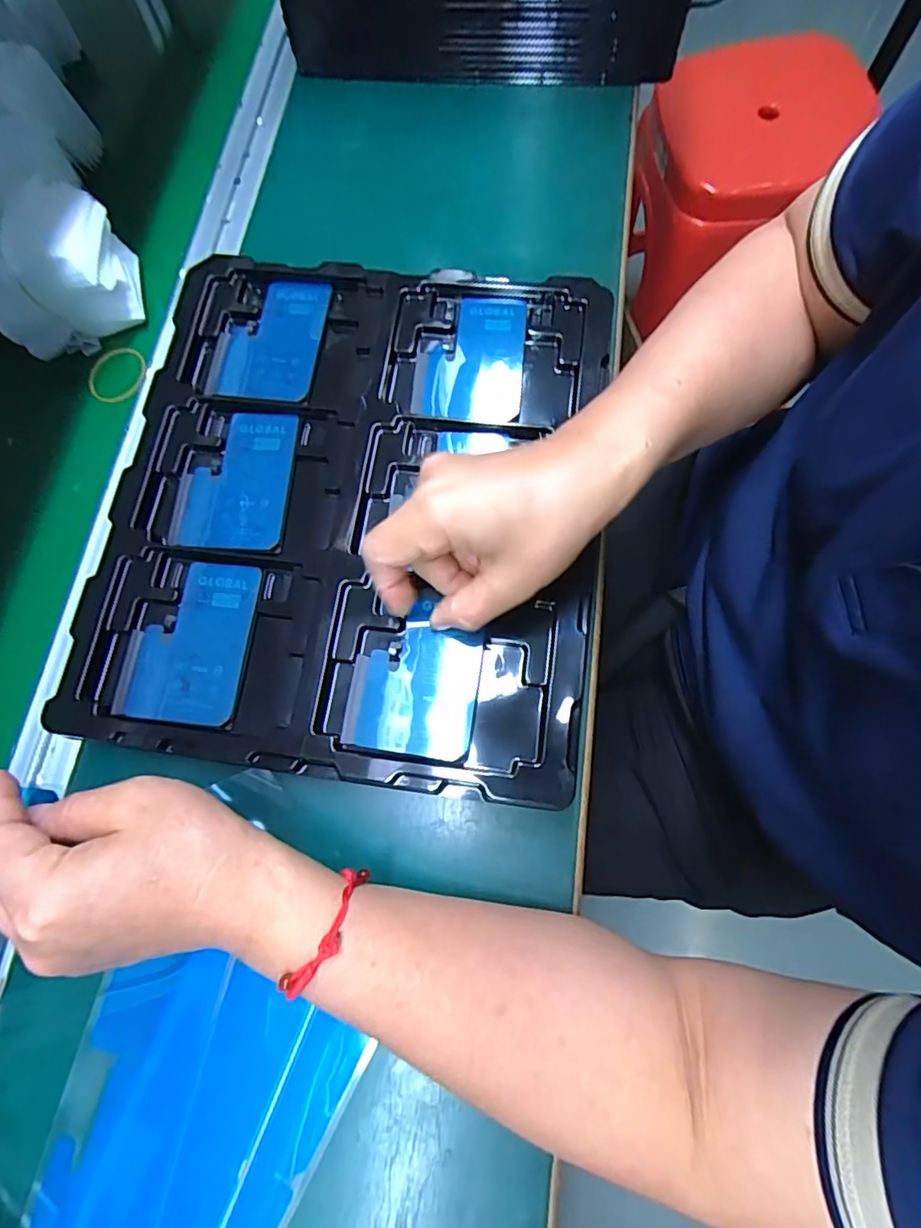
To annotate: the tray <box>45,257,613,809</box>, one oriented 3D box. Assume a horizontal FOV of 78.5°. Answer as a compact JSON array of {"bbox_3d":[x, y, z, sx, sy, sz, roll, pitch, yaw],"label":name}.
[{"bbox_3d":[-0.061,-0.070,0.330,0.272,0.037,0.313,8,78,2],"label":"tray"}]

